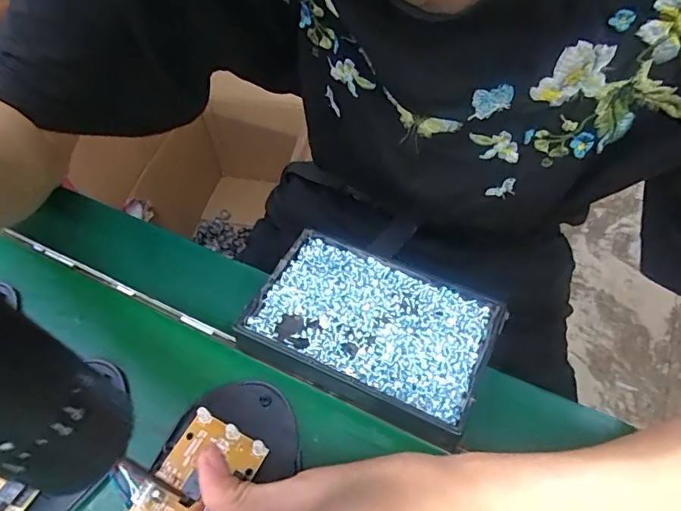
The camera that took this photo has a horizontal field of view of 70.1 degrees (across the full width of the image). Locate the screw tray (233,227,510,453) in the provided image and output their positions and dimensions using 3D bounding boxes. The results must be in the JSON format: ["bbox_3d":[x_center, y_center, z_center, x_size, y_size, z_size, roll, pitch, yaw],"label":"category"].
[{"bbox_3d":[0.018,0.042,0.289,0.134,0.021,0.091,22,56,19],"label":"screw tray"}]

